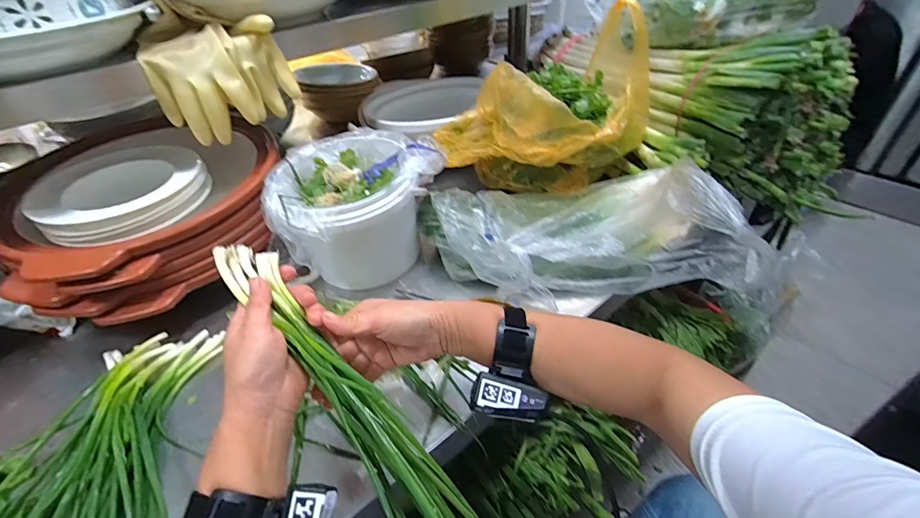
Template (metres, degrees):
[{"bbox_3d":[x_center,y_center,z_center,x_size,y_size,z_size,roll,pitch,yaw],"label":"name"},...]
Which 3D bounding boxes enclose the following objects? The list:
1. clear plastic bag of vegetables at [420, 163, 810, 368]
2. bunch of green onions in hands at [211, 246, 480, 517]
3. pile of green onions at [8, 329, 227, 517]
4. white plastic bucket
[{"bbox_3d":[0.168,-0.068,0.579,0.442,0.132,0.283,13,45,21],"label":"clear plastic bag of vegetables"},{"bbox_3d":[-0.082,0.135,0.335,0.057,0.056,0.397,-33,71,-28],"label":"bunch of green onions in hands"},{"bbox_3d":[-0.367,0.219,0.419,0.151,0.039,0.354,-12,42,-7],"label":"pile of green onions"},{"bbox_3d":[-0.162,-0.067,0.622,0.195,0.167,0.199,-3,41,3],"label":"white plastic bucket"}]

